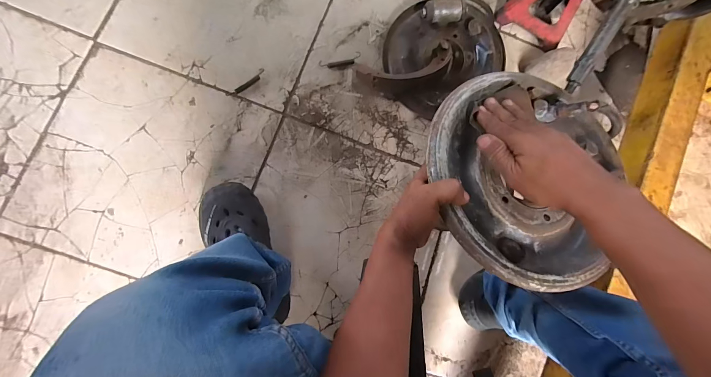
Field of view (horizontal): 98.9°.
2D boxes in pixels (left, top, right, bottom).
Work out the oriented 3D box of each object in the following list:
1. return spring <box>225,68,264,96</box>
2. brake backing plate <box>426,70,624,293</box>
[{"bbox_3d":[-0.232,-0.224,0.649,0.094,0.006,0.018,-41,89,-10],"label":"return spring"},{"bbox_3d":[0.204,-0.027,0.370,0.242,0.047,0.264,1,83,-7],"label":"brake backing plate"}]

